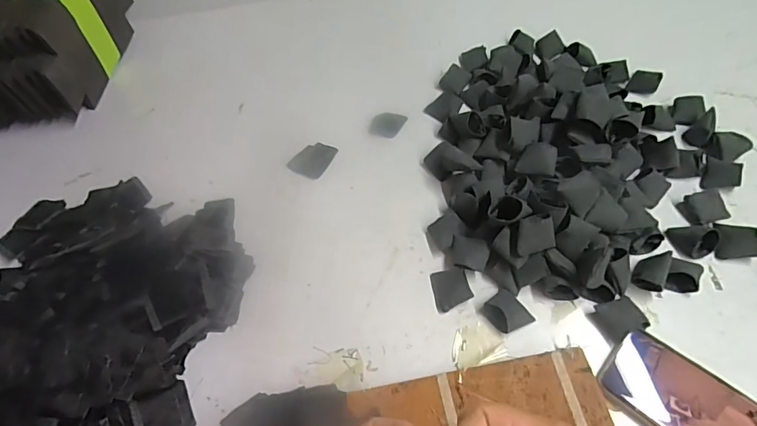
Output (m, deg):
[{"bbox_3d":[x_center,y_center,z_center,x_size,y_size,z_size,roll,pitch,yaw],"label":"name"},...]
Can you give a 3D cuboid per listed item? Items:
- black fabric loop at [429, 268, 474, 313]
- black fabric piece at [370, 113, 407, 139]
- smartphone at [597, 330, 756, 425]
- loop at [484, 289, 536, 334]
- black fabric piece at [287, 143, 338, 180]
[{"bbox_3d":[0.076,0.080,0.468,0.037,0.010,0.045,-10,57,-2],"label":"black fabric loop"},{"bbox_3d":[0.012,-0.119,0.604,0.043,0.004,0.048,20,57,22],"label":"black fabric piece"},{"bbox_3d":[0.279,0.172,0.382,0.160,0.010,0.075,33,70,25],"label":"smartphone"},{"bbox_3d":[0.130,0.098,0.448,0.037,0.021,0.040,-26,58,-11],"label":"loop"},{"bbox_3d":[-0.085,-0.070,0.582,0.047,0.004,0.054,26,63,20],"label":"black fabric piece"}]

